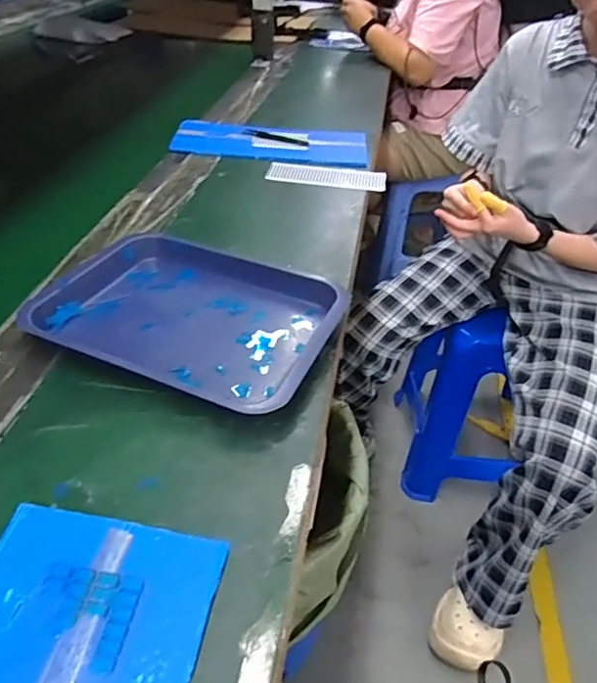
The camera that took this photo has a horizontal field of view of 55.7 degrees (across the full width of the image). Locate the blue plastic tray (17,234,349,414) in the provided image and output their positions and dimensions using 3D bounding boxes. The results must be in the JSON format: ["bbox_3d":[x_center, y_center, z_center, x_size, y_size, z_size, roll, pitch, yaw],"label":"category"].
[{"bbox_3d":[-0.113,-0.033,0.584,0.288,0.034,0.202,15,42,16],"label":"blue plastic tray"}]

